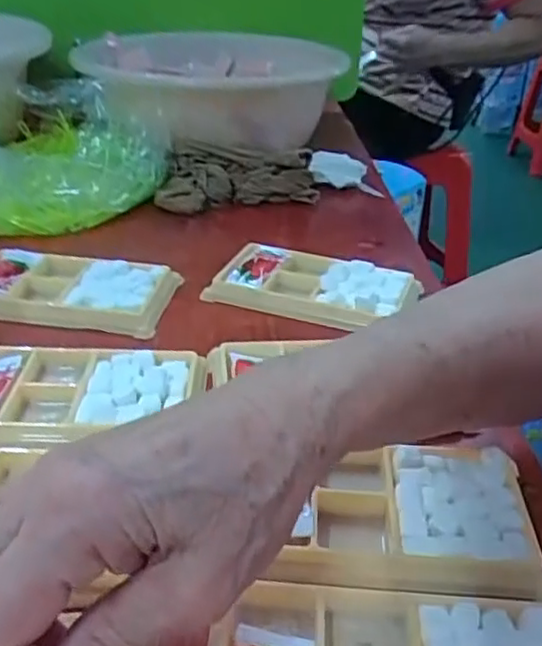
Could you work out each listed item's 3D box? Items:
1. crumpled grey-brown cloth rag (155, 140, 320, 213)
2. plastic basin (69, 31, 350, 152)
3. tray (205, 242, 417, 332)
[{"bbox_3d":[-0.031,-0.132,0.609,0.142,0.044,0.070,-4,32,-11],"label":"crumpled grey-brown cloth rag"},{"bbox_3d":[-0.060,-0.238,0.727,0.270,0.100,0.270,2,31,-1],"label":"plastic basin"},{"bbox_3d":[0.030,-0.027,0.468,0.135,0.018,0.073,9,32,11],"label":"tray"}]

